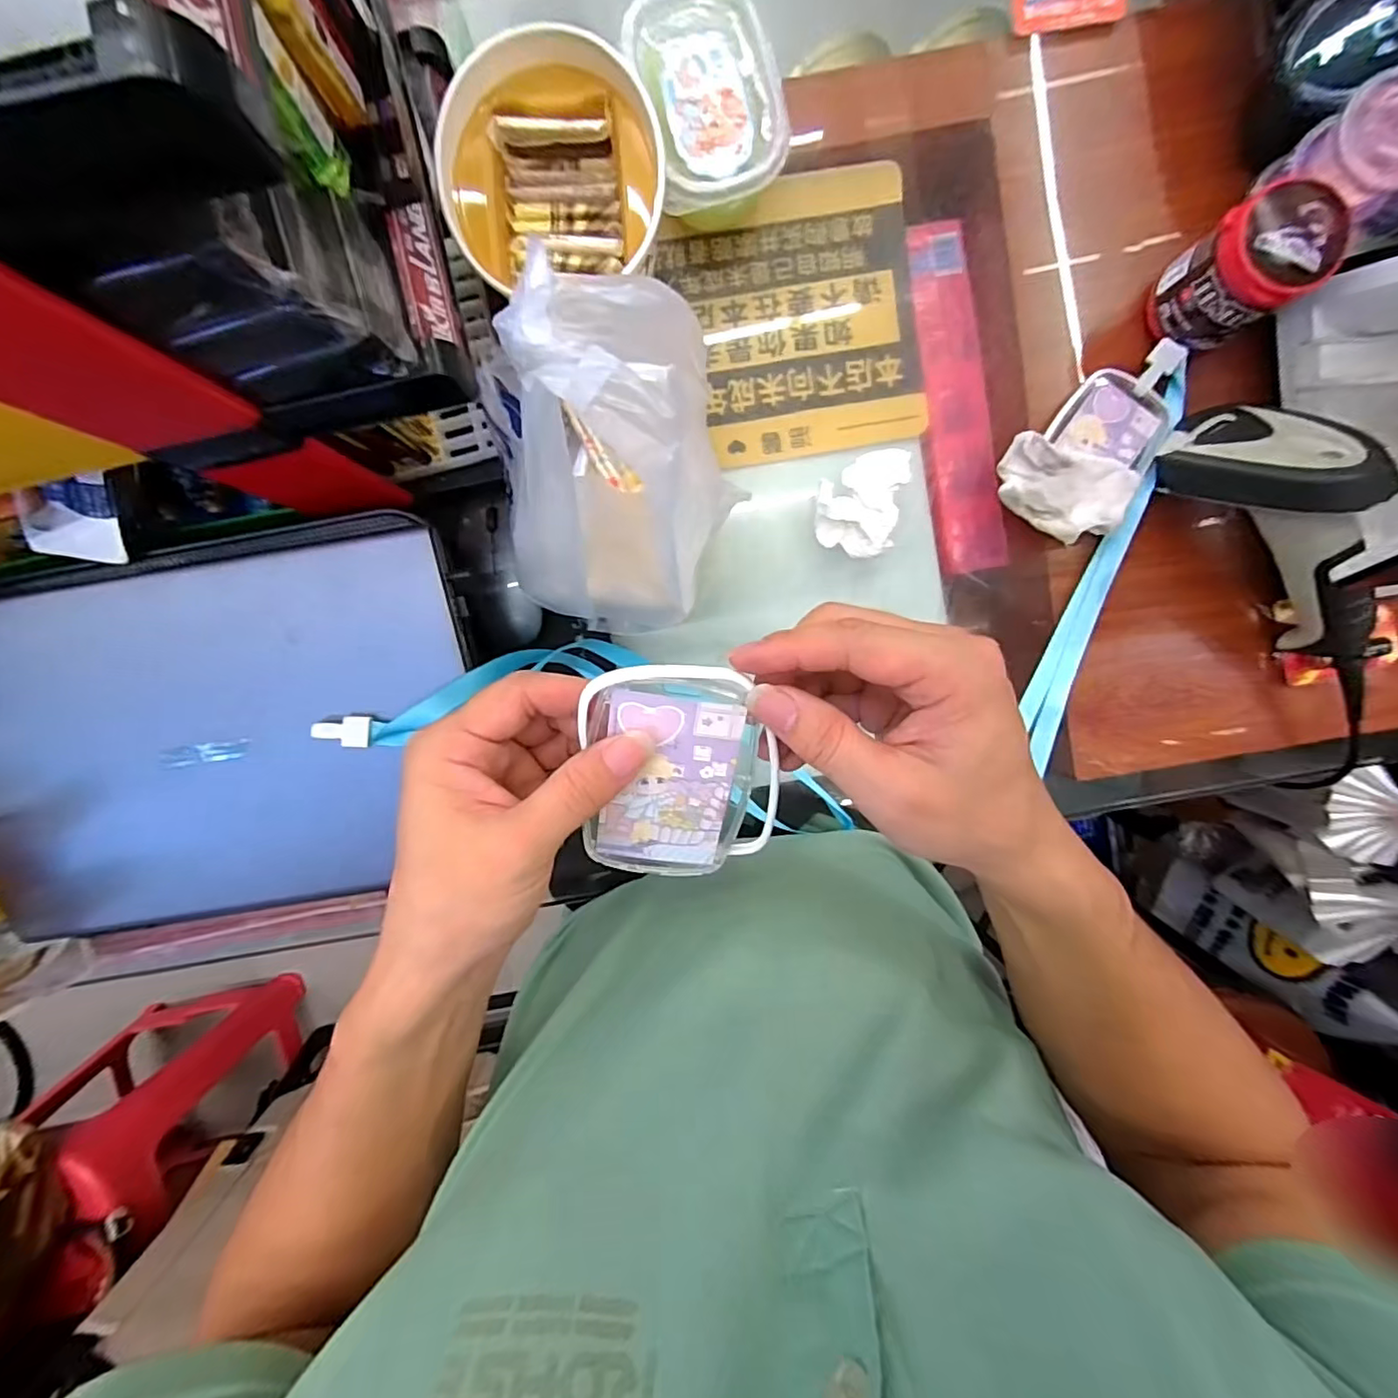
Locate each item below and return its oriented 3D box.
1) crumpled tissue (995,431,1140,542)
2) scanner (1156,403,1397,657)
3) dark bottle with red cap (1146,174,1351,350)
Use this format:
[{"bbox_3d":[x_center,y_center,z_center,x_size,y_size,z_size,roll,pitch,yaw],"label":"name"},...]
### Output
[{"bbox_3d":[0.249,-0.144,0.410,0.085,0.027,0.066,7,95,0],"label":"crumpled tissue"},{"bbox_3d":[0.390,-0.113,0.378,0.064,0.103,0.177,-42,93,3],"label":"scanner"},{"bbox_3d":[0.343,-0.270,0.376,0.061,0.077,0.063,0,94,0],"label":"dark bottle with red cap"}]

